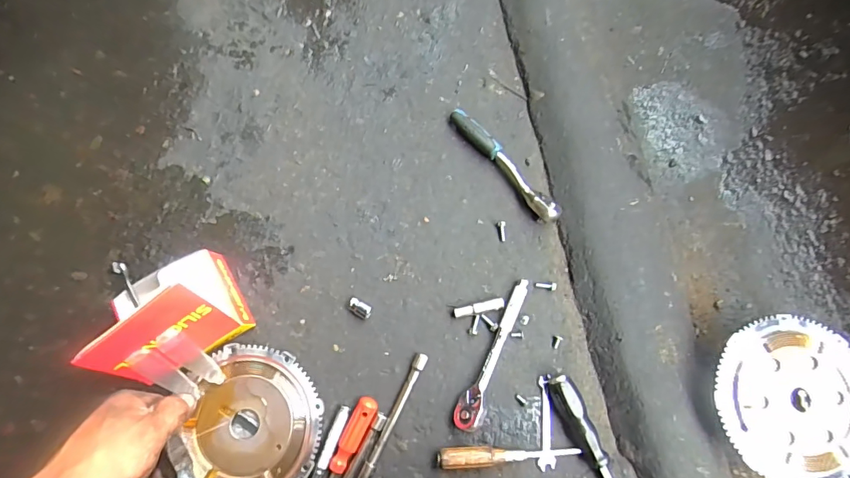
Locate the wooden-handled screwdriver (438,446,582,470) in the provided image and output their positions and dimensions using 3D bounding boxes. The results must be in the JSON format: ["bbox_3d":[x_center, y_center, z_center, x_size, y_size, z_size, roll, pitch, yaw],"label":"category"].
[{"bbox_3d":[0.101,0.261,0.535,0.169,0.027,0.022,-1,78,-1],"label":"wooden-handled screwdriver"}]

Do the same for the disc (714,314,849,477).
[{"bbox_3d":[0.427,0.182,0.498,0.202,0.027,0.181,0,79,-9],"label":"disc"}]

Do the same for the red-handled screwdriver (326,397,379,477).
[{"bbox_3d":[-0.101,0.268,0.528,0.026,0.023,0.164,25,79,5],"label":"red-handled screwdriver"}]

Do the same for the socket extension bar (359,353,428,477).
[{"bbox_3d":[-0.049,0.239,0.544,0.015,0.014,0.207,26,79,5],"label":"socket extension bar"}]

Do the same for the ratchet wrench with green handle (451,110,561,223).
[{"bbox_3d":[0.109,-0.102,0.607,0.027,0.028,0.200,-39,81,-8],"label":"ratchet wrench with green handle"}]

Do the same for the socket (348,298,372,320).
[{"bbox_3d":[-0.085,0.090,0.572,0.031,0.021,0.020,29,79,6],"label":"socket"}]

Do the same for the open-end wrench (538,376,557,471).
[{"bbox_3d":[0.150,0.229,0.549,0.020,0.012,0.107,0,78,-1],"label":"open-end wrench"}]

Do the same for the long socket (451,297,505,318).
[{"bbox_3d":[0.069,0.090,0.574,0.068,0.016,0.014,-11,78,-3],"label":"long socket"}]

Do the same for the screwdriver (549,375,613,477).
[{"bbox_3d":[0.221,0.282,0.522,0.027,0.031,0.255,-27,79,-6],"label":"screwdriver"}]

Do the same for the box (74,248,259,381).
[{"bbox_3d":[-0.297,0.086,0.514,0.131,0.131,0.116,-30,81,-6],"label":"box"}]

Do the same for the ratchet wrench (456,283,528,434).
[{"bbox_3d":[0.091,0.144,0.554,0.032,0.028,0.196,28,79,5],"label":"ratchet wrench"}]

